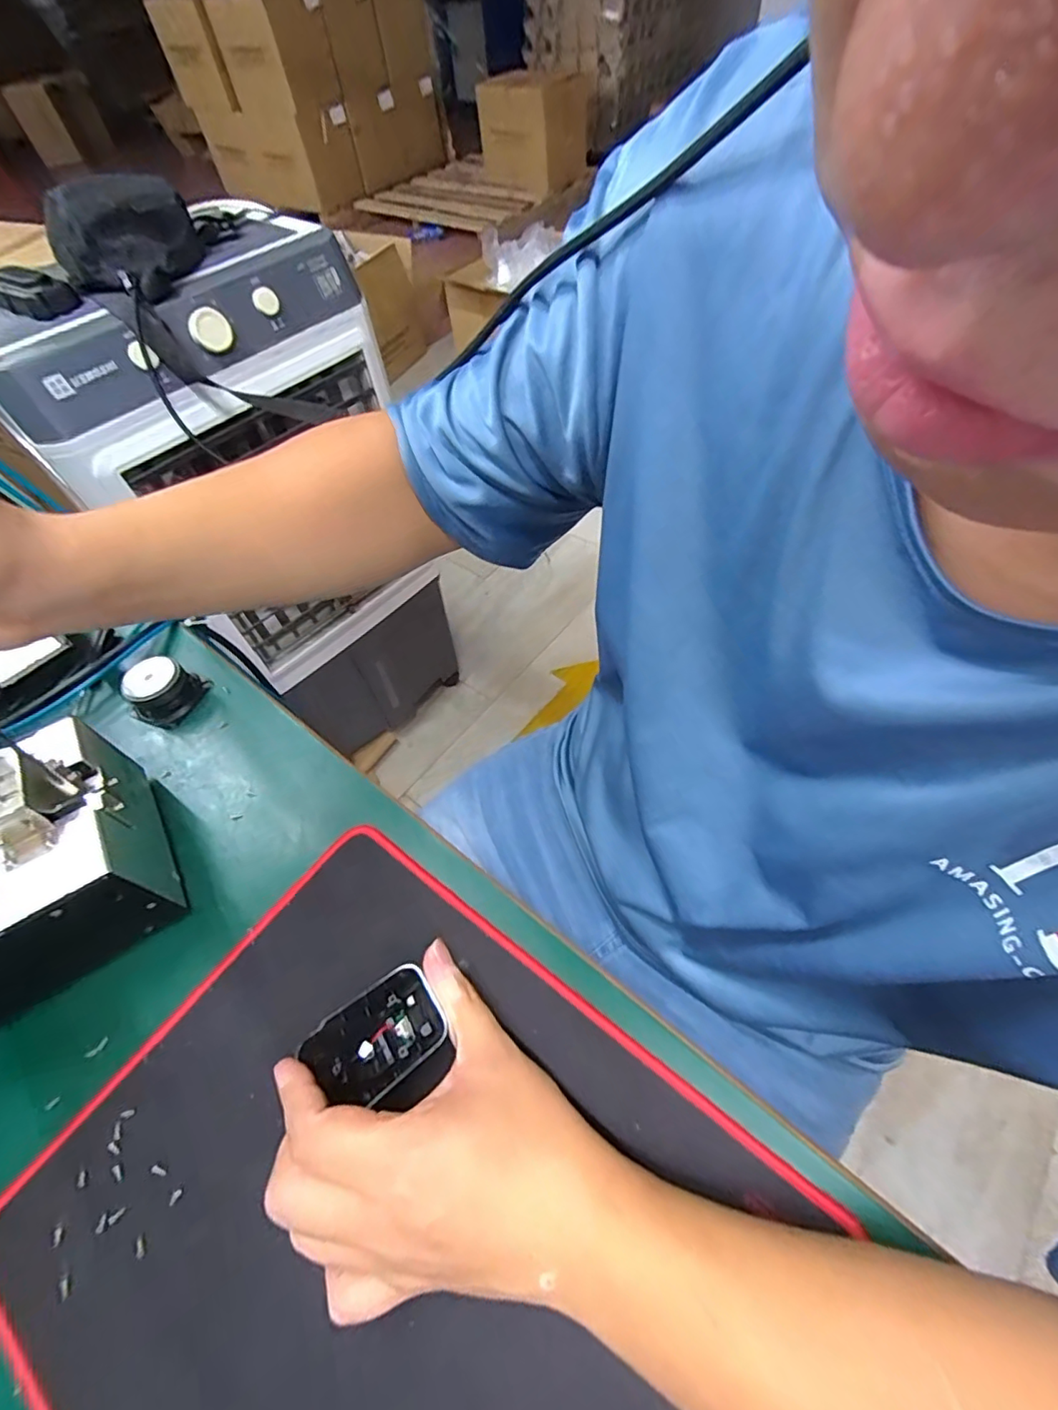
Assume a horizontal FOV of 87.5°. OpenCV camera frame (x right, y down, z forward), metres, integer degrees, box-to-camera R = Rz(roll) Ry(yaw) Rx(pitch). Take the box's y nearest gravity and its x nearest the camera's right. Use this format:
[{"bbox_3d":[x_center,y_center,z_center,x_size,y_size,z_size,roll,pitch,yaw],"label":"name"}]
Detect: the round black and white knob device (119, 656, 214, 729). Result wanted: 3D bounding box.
[{"bbox_3d":[-0.295,-0.014,0.443,0.048,0.034,0.056,25,61,21],"label":"round black and white knob device"}]

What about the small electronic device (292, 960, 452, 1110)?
[{"bbox_3d":[-0.076,0.170,0.280,0.062,0.023,0.046,-36,59,-18],"label":"small electronic device"}]

